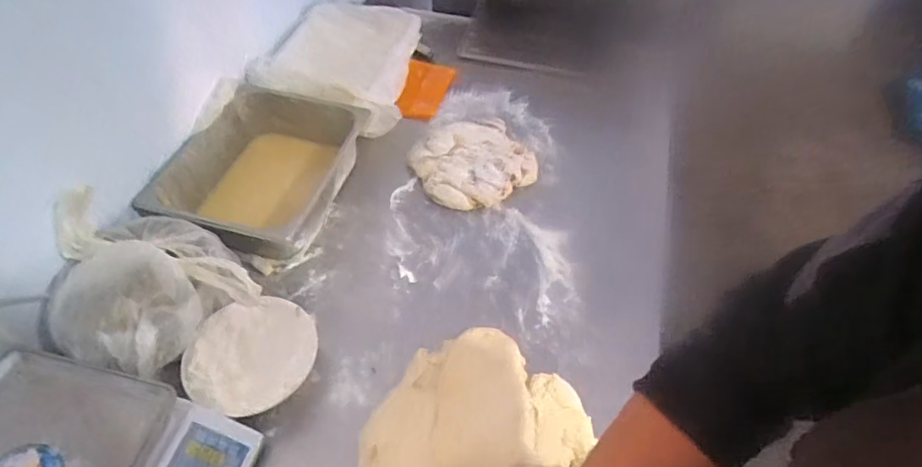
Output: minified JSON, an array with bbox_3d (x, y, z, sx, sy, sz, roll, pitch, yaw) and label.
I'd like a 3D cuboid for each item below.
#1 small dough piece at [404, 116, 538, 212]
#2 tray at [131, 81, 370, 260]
[{"bbox_3d":[0.024,-0.138,1.017,0.217,0.047,0.203,-24,55,-19],"label":"small dough piece"},{"bbox_3d":[-0.342,-0.106,0.944,0.265,0.107,0.326,10,51,7],"label":"tray"}]

